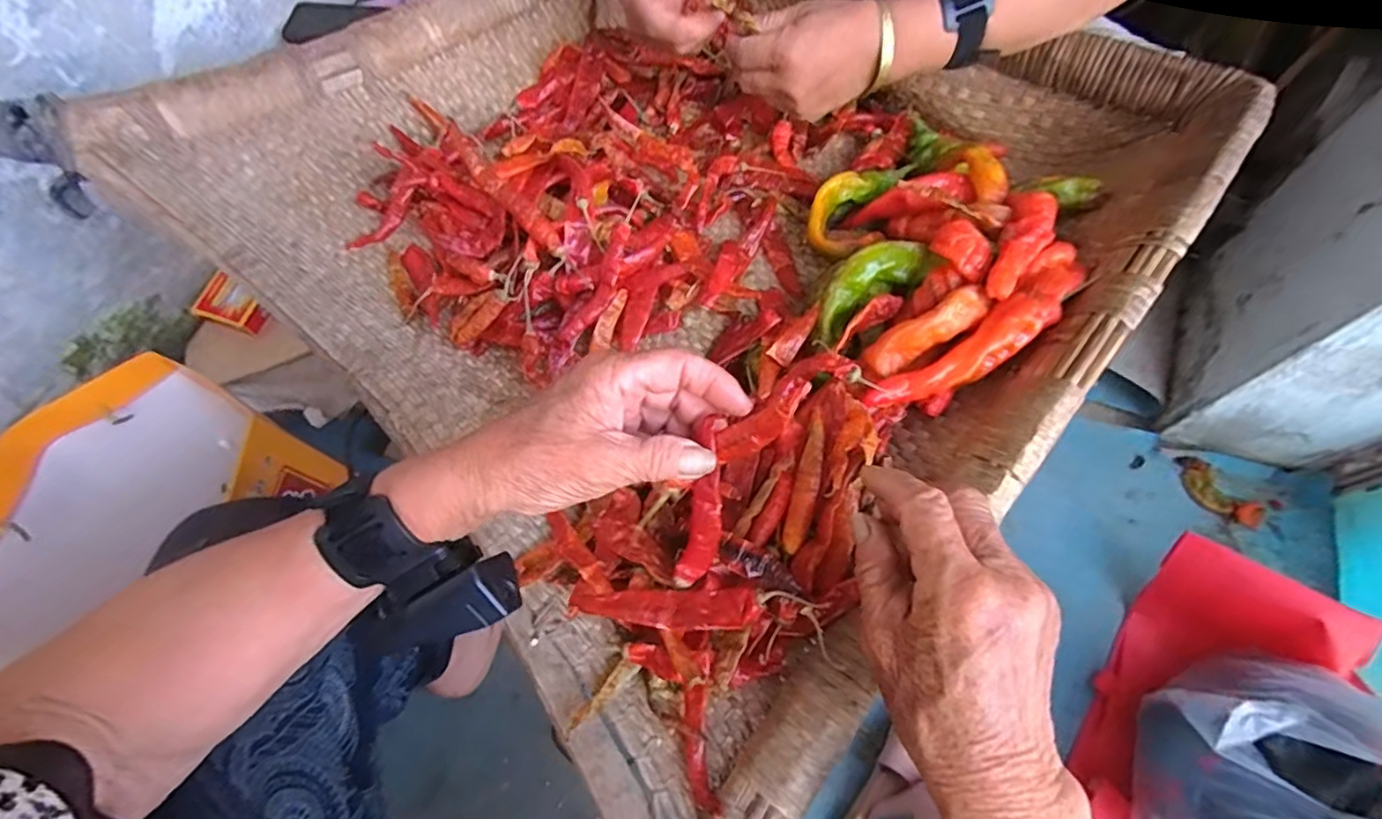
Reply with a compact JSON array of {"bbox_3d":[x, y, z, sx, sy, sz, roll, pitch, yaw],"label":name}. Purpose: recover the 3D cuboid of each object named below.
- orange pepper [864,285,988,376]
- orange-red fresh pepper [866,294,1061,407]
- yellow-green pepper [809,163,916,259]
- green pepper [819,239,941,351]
[{"bbox_3d":[0.148,-0.050,0.373,0.079,0.022,0.021,-33,64,14],"label":"orange pepper"},{"bbox_3d":[0.170,-0.032,0.370,0.126,0.029,0.030,-32,65,8],"label":"orange-red fresh pepper"},{"bbox_3d":[0.143,-0.170,0.478,0.126,0.035,0.049,-39,68,-16],"label":"yellow-green pepper"},{"bbox_3d":[0.122,-0.085,0.409,0.092,0.032,0.036,-33,67,-14],"label":"green pepper"}]

